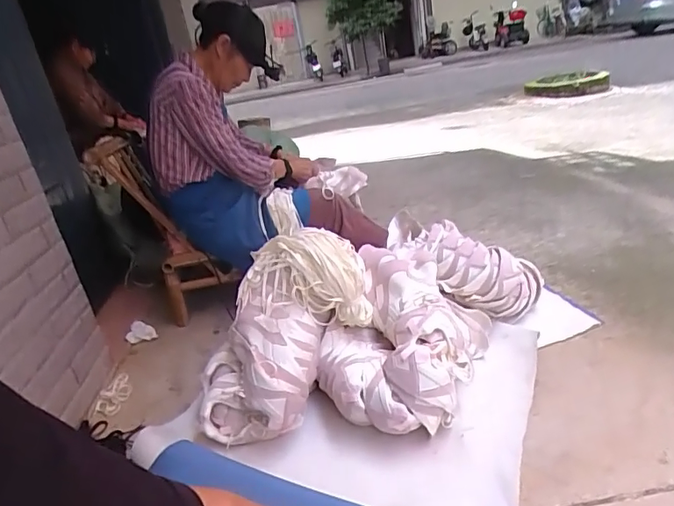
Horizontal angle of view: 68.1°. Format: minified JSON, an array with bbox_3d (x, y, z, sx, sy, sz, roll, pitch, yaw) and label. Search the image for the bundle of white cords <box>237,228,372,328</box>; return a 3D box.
[{"bbox_3d":[-0.075,0.063,1.175,0.286,0.193,0.148,-7,23,9],"label":"bundle of white cords"}]

